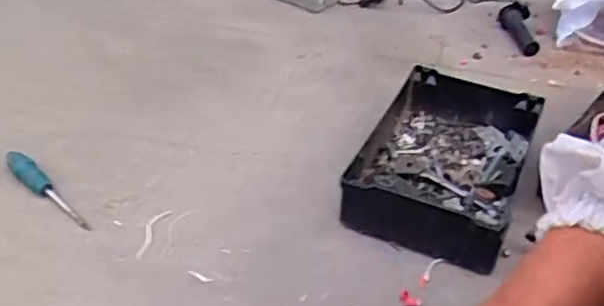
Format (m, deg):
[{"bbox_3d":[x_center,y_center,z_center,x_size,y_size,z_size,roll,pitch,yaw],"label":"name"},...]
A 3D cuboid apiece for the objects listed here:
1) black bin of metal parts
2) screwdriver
[{"bbox_3d":[0.202,0.014,0.909,0.216,0.098,0.318,16,41,19],"label":"black bin of metal parts"},{"bbox_3d":[-0.351,0.049,0.877,0.176,0.033,0.029,28,46,31],"label":"screwdriver"}]

